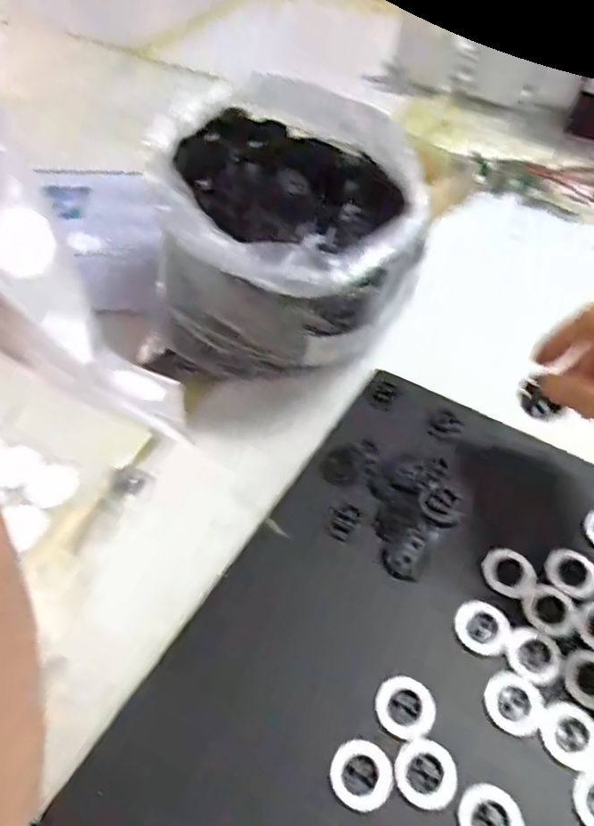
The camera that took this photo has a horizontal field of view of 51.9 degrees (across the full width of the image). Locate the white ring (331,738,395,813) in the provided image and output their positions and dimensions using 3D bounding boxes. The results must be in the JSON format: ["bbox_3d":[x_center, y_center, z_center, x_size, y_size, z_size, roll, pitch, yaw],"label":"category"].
[{"bbox_3d":[0.031,0.174,0.294,0.029,0.004,0.029,0,51,0],"label":"white ring"}]

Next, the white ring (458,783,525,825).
[{"bbox_3d":[0.090,0.188,0.281,0.029,0.004,0.029,0,51,0],"label":"white ring"}]

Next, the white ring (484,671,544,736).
[{"bbox_3d":[0.112,0.149,0.314,0.028,0.004,0.028,0,51,0],"label":"white ring"}]

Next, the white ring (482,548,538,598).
[{"bbox_3d":[0.123,0.092,0.356,0.029,0.004,0.029,0,51,0],"label":"white ring"}]

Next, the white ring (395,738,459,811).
[{"bbox_3d":[0.062,0.173,0.293,0.029,0.004,0.028,0,51,0],"label":"white ring"}]

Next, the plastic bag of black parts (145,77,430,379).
[{"bbox_3d":[0.003,-0.132,0.455,0.171,0.154,0.206,9,52,7],"label":"plastic bag of black parts"}]

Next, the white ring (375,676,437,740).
[{"bbox_3d":[0.056,0.149,0.312,0.030,0.004,0.029,0,51,0],"label":"white ring"}]

